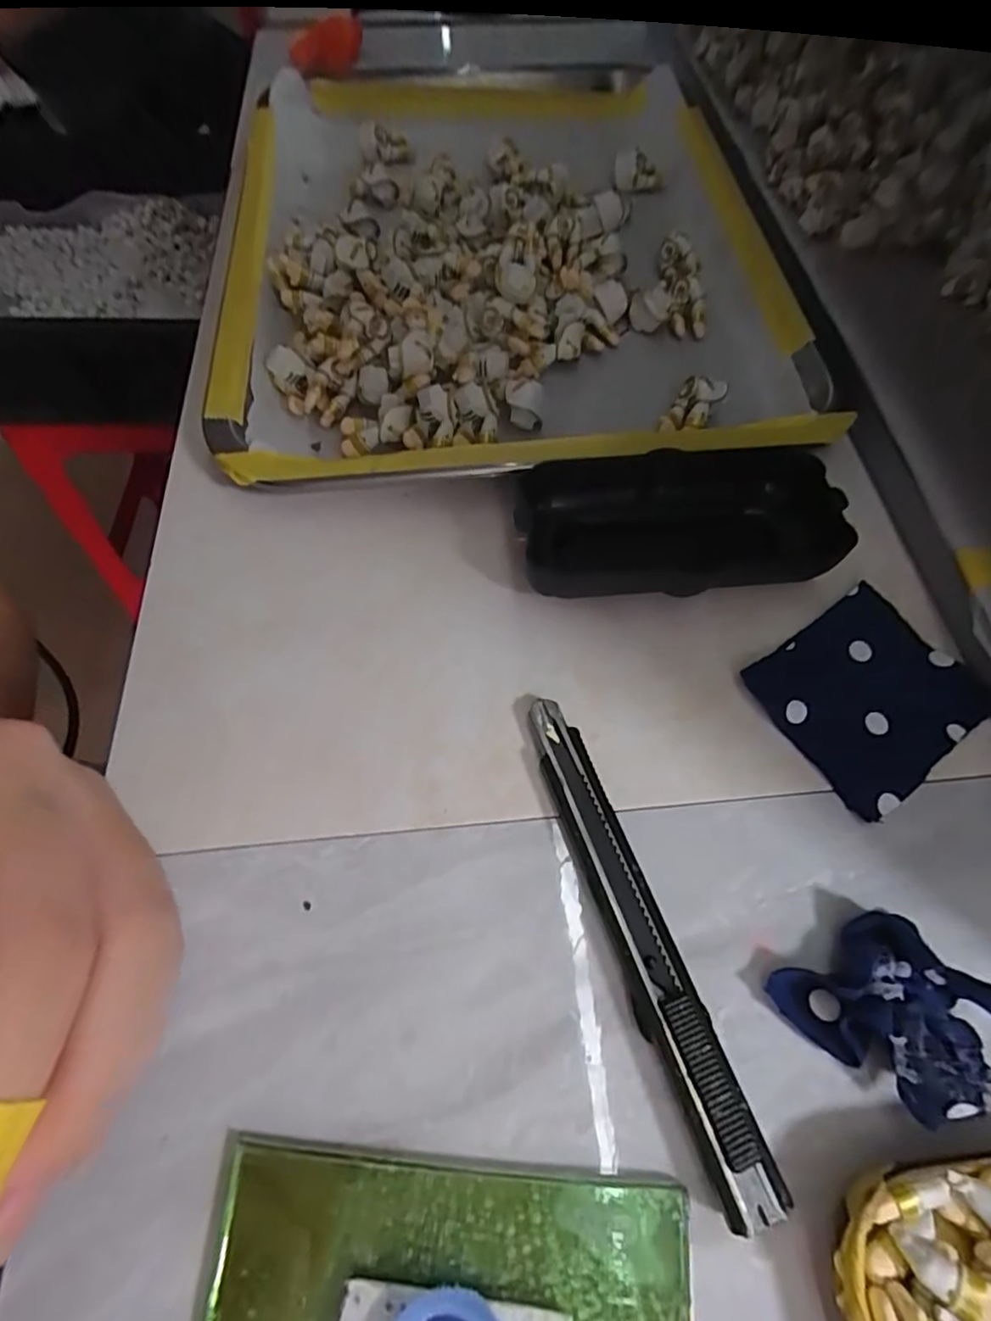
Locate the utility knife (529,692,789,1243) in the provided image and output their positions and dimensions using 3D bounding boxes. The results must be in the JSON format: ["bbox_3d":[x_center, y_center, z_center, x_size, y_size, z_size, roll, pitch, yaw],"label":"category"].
[{"bbox_3d":[0.037,0.071,0.164,0.015,0.011,0.133,-18,63,-9],"label":"utility knife"}]

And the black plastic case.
[{"bbox_3d":[0.066,-0.049,0.217,0.107,0.024,0.050,-5,62,-2],"label":"black plastic case"}]

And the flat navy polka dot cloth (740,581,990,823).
[{"bbox_3d":[0.125,0.011,0.199,0.066,0.006,0.058,-33,67,-16],"label":"flat navy polka dot cloth"}]

